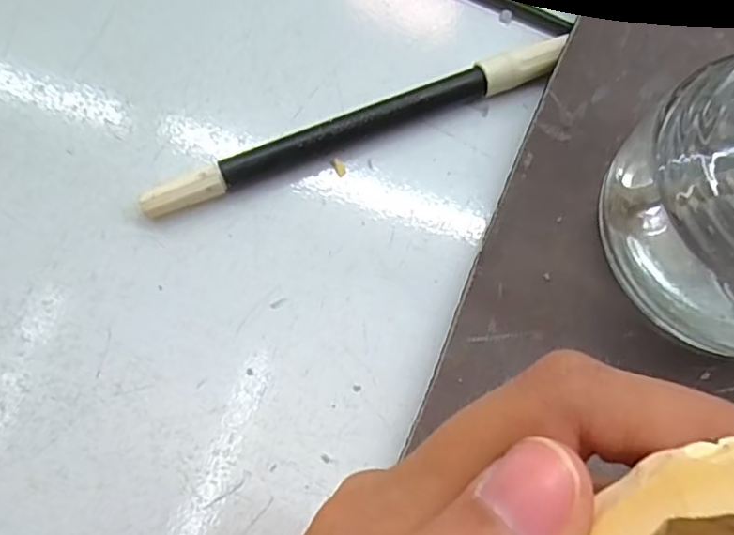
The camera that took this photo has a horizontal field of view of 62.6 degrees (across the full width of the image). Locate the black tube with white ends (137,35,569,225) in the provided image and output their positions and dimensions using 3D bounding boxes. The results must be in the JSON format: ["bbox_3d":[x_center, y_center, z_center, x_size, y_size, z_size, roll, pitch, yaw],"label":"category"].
[{"bbox_3d":[-0.001,-0.043,0.180,0.133,0.011,0.009,-22,76,-7],"label":"black tube with white ends"}]

